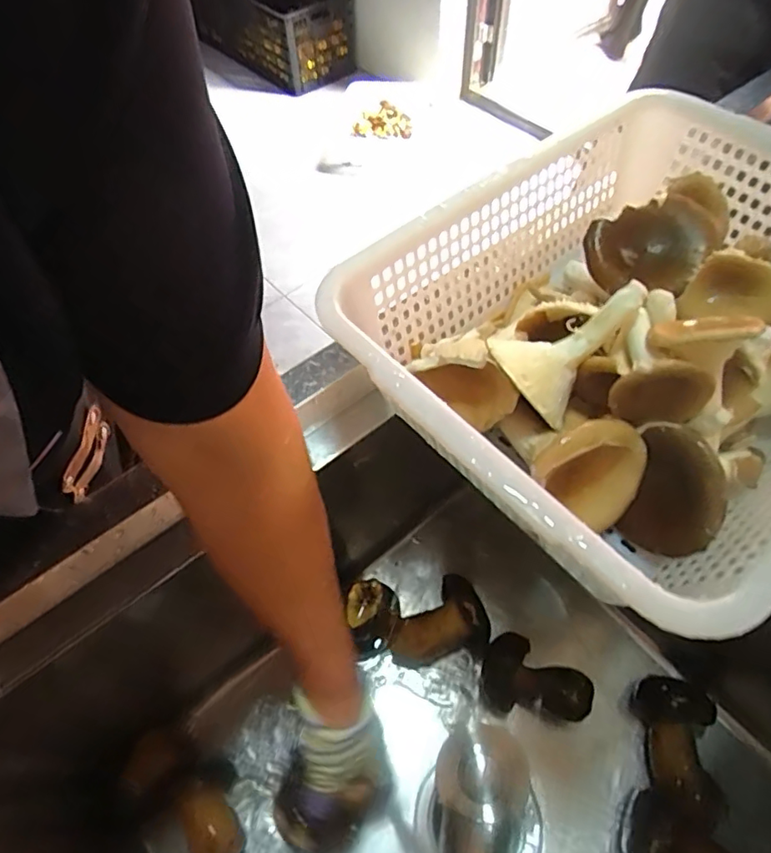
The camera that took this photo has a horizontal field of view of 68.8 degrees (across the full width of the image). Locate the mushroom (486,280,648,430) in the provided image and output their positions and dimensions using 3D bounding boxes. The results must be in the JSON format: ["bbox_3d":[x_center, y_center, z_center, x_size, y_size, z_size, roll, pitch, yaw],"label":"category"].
[{"bbox_3d":[0.113,-0.057,0.376,0.064,0.057,0.095,34,63,22],"label":"mushroom"}]

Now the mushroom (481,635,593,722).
[{"bbox_3d":[0.144,0.251,0.550,0.101,0.051,0.067,18,58,14],"label":"mushroom"}]

